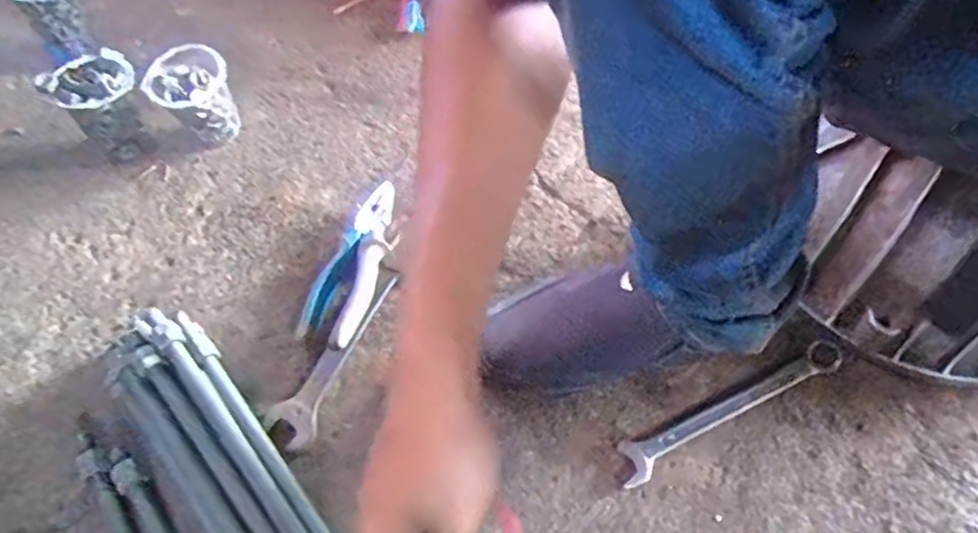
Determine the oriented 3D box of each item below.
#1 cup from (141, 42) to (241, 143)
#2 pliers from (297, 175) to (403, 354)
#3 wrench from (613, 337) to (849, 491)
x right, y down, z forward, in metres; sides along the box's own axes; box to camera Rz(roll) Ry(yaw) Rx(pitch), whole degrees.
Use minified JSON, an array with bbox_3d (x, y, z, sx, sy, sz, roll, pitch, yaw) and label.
[{"bbox_3d":[-0.286,-0.158,0.640,0.075,0.091,0.066,-26,60,-19],"label":"cup"},{"bbox_3d":[-0.115,-0.005,0.572,0.055,0.032,0.182,16,56,8],"label":"pliers"},{"bbox_3d":[0.197,0.112,0.519,0.215,0.008,0.029,-22,59,-16],"label":"wrench"}]

